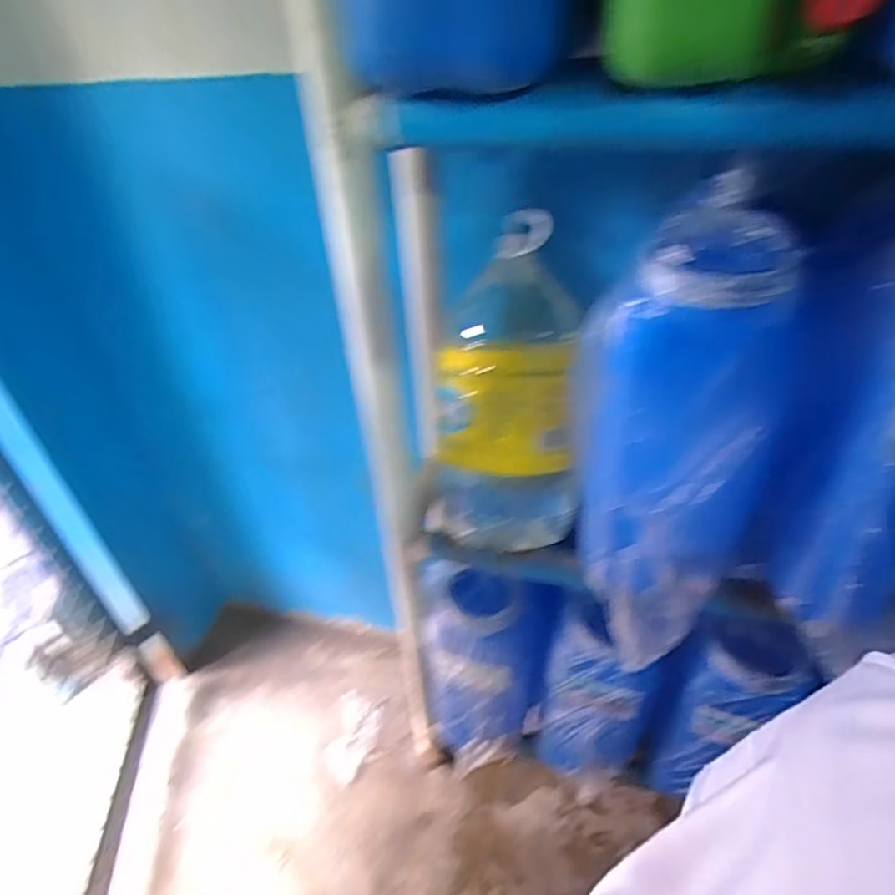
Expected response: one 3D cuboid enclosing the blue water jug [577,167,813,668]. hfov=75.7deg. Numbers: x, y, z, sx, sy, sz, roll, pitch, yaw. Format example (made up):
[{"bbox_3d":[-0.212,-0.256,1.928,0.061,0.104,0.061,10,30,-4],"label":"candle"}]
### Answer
[{"bbox_3d":[0.247,-0.008,0.605,0.178,0.442,0.166,-20,41,-19],"label":"blue water jug"}]

